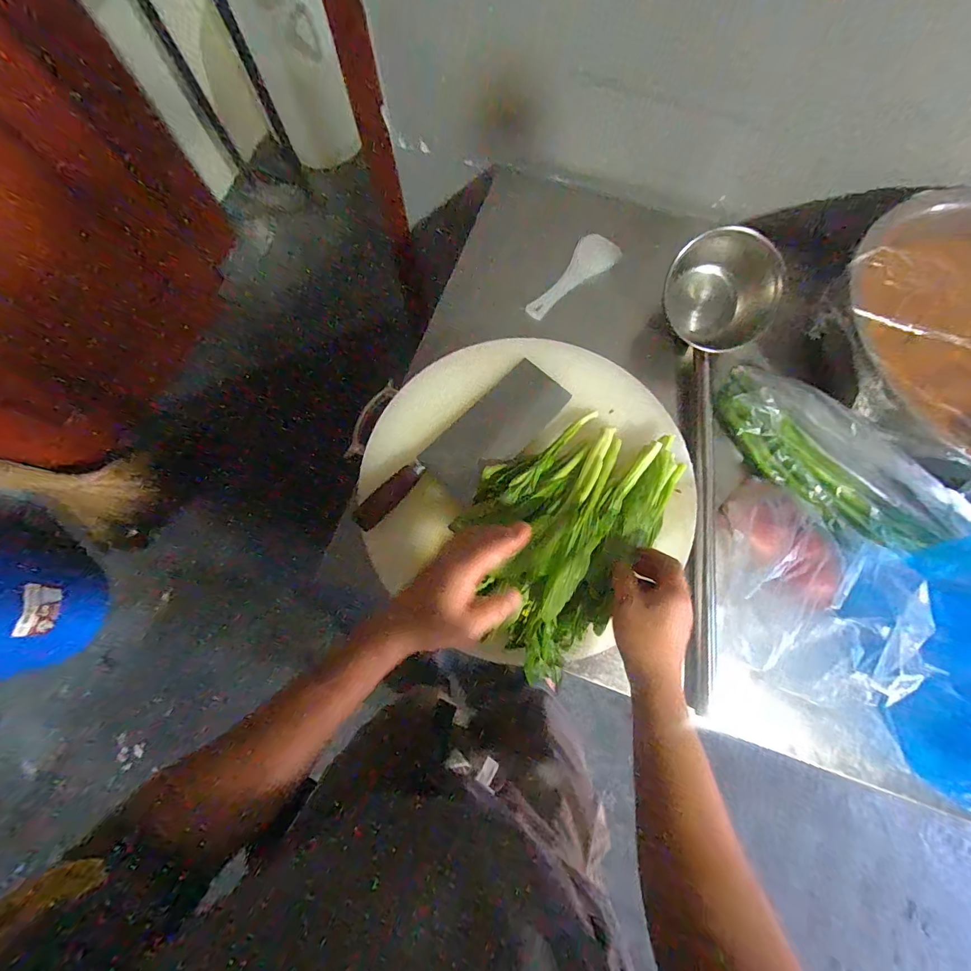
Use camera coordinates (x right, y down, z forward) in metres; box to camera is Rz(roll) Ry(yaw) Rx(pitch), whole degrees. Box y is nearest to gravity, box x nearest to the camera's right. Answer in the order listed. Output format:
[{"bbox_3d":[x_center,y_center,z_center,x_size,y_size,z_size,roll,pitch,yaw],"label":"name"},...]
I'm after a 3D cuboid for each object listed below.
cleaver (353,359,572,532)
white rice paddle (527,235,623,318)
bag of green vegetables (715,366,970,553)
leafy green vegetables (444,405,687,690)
[{"bbox_3d":[-0.021,-0.039,0.539,0.088,0.022,0.302,44,79,11],"label":"cleaver"},{"bbox_3d":[0.138,-0.340,0.682,0.183,0.025,0.059,-42,79,-10],"label":"white rice paddle"},{"bbox_3d":[0.439,-0.038,0.546,0.110,0.081,0.311,-41,79,-10],"label":"bag of green vegetables"},{"bbox_3d":[0.092,0.039,0.478,0.204,0.069,0.296,36,78,9],"label":"leafy green vegetables"}]

